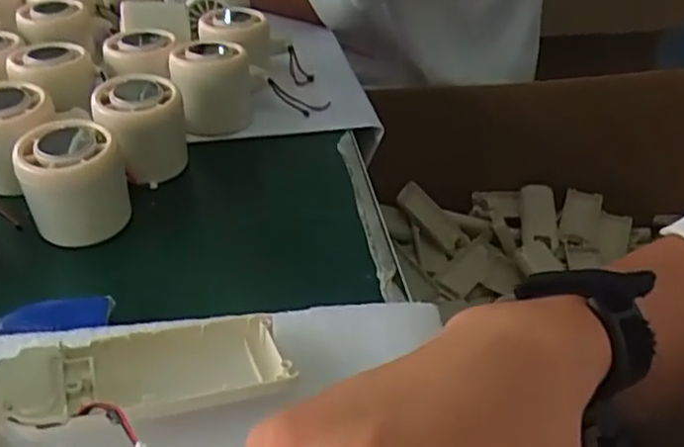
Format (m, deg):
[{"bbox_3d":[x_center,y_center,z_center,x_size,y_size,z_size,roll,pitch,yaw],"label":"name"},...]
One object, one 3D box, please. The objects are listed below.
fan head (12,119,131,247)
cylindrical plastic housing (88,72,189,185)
[{"bbox_3d":[-0.155,-0.025,0.394,0.056,0.056,0.050,-17,38,-23],"label":"fan head"},{"bbox_3d":[-0.132,-0.060,0.450,0.053,0.067,0.049,0,35,0],"label":"cylindrical plastic housing"}]

